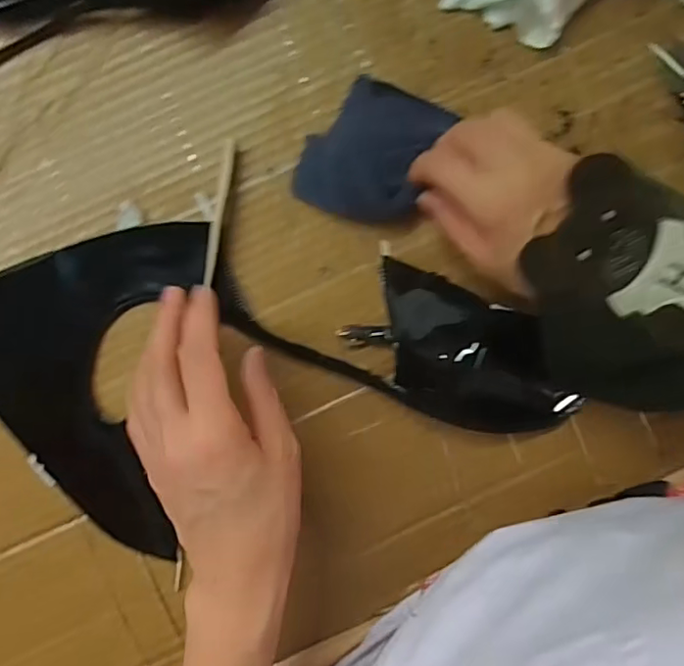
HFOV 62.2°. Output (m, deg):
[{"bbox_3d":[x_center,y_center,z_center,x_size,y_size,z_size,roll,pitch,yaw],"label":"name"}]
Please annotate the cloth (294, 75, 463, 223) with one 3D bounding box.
[{"bbox_3d":[0.018,-0.112,0.351,0.077,0.014,0.084,19,90,-1],"label":"cloth"}]

